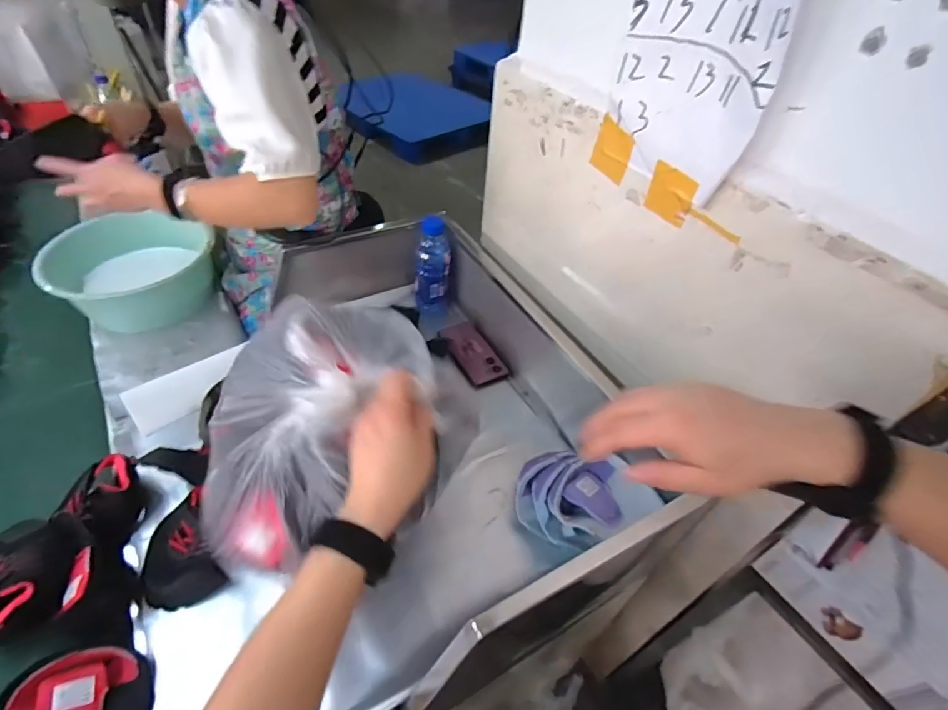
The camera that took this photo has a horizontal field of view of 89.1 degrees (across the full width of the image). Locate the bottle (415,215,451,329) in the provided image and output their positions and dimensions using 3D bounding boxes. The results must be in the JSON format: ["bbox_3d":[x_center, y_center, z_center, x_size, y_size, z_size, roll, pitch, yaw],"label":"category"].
[{"bbox_3d":[-0.083,-0.158,0.983,0.067,0.247,0.061,0,45,-7],"label":"bottle"}]

